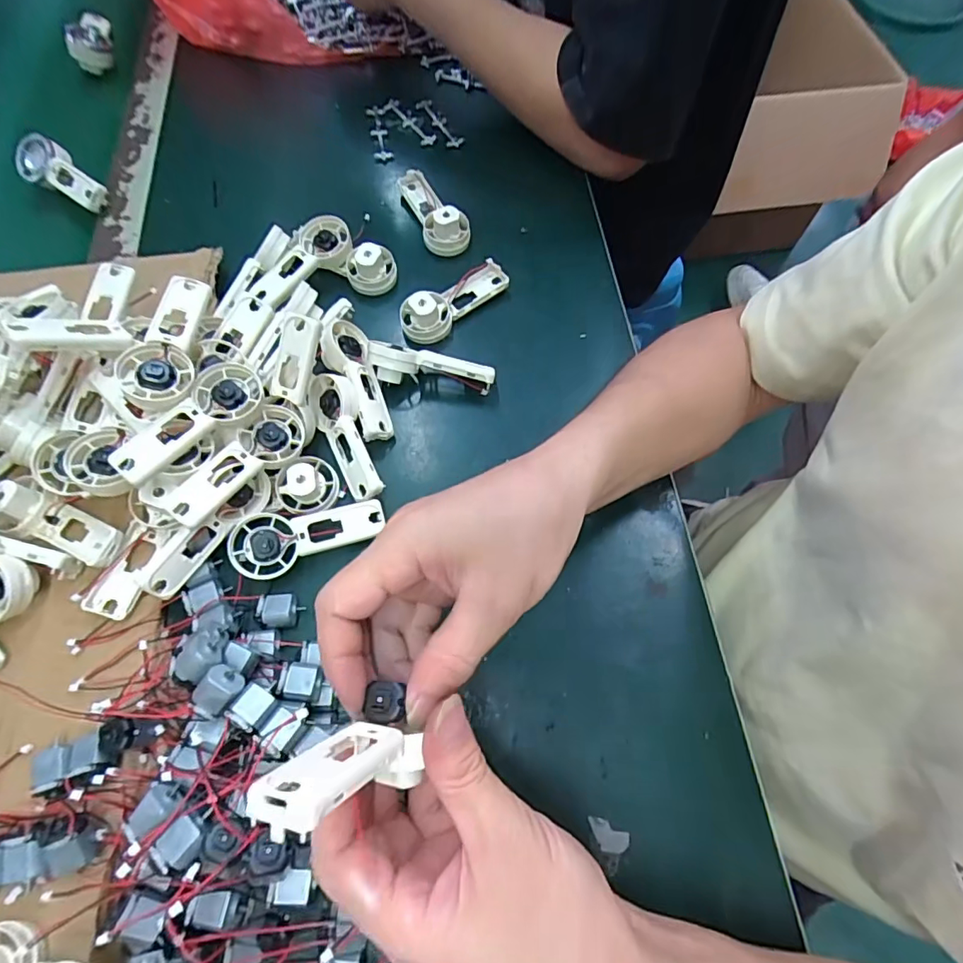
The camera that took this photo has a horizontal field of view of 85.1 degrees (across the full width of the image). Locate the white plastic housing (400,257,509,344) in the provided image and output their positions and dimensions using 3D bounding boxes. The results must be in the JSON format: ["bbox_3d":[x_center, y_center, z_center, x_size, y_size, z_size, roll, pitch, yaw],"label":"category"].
[{"bbox_3d":[-0.022,-0.144,0.411,0.093,0.023,0.035,-37,71,-15],"label":"white plastic housing"}]

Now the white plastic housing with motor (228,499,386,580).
[{"bbox_3d":[-0.109,0.032,0.331,0.093,0.017,0.036,-19,68,-8],"label":"white plastic housing with motor"}]

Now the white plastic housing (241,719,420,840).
[{"bbox_3d":[-0.046,0.098,0.180,0.020,0.065,0.025,-34,68,21],"label":"white plastic housing"}]

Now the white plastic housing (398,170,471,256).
[{"bbox_3d":[-0.039,-0.238,0.449,0.039,0.027,0.091,-19,68,-9],"label":"white plastic housing"}]

